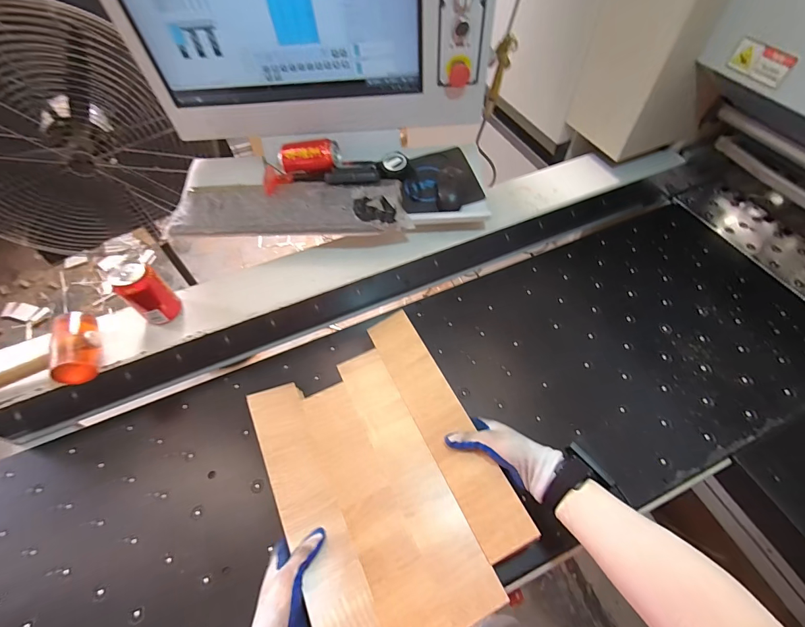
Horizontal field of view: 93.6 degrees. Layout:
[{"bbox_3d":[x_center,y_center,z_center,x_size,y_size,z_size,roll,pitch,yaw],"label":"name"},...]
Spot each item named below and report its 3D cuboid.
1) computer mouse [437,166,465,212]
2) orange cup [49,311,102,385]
[{"bbox_3d":[0.095,-0.250,0.751,0.060,0.032,0.097,3,57,4],"label":"computer mouse"},{"bbox_3d":[-0.525,0.054,0.614,0.056,0.057,0.113,-20,58,-11],"label":"orange cup"}]

